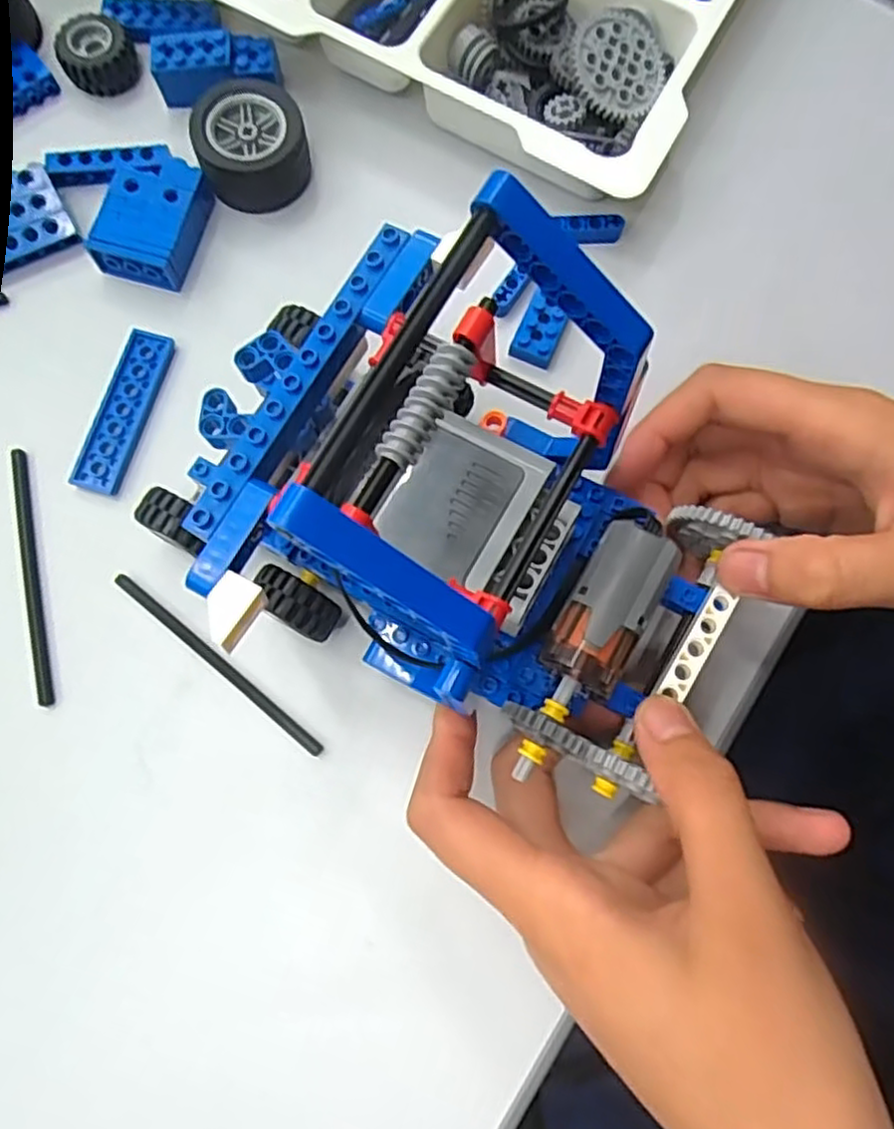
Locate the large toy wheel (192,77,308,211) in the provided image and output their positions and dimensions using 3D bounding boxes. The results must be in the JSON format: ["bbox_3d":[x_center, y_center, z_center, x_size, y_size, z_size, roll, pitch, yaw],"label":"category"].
[{"bbox_3d":[-0.076,-0.162,0.277,0.041,0.025,0.045,0,76,-1],"label":"large toy wheel"}]

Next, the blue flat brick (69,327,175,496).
[{"bbox_3d":[-0.119,-0.057,0.260,0.017,0.005,0.063,15,76,2],"label":"blue flat brick"}]

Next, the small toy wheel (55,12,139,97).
[{"bbox_3d":[-0.143,-0.209,0.289,0.028,0.015,0.027,0,76,-1],"label":"small toy wheel"}]

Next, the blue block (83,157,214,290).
[{"bbox_3d":[-0.112,-0.133,0.271,0.035,0.014,0.048,18,76,3],"label":"blue block"}]

